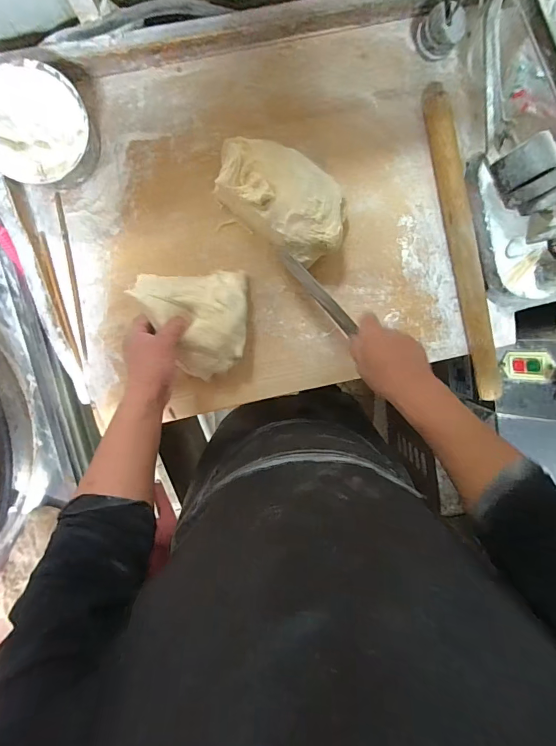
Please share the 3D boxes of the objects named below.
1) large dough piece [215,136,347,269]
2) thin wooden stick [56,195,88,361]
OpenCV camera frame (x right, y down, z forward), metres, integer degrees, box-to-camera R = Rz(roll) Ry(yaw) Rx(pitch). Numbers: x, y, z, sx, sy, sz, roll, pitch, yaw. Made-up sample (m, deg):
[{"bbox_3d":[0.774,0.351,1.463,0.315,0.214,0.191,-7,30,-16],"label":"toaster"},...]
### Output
[{"bbox_3d":[0.006,-0.243,0.538,0.195,0.085,0.104,38,94,-9],"label":"large dough piece"},{"bbox_3d":[-0.297,-0.135,0.575,0.011,0.010,0.230,-7,97,-4],"label":"thin wooden stick"}]

